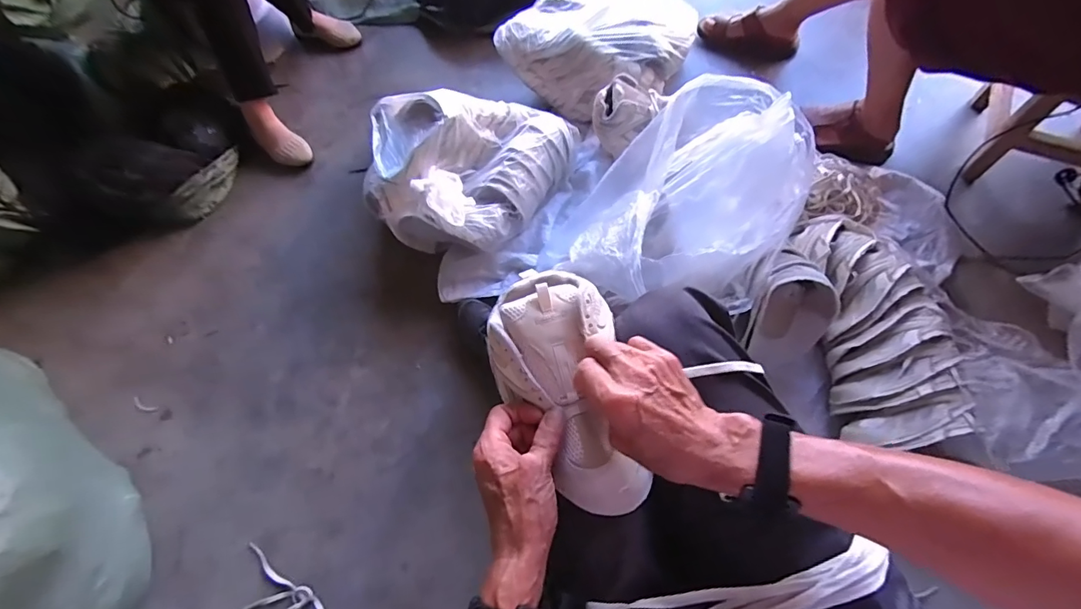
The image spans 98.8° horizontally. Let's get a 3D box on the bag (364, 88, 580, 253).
[{"bbox_3d":[-0.166,-0.304,1.035,0.434,0.220,0.371,8,66,9],"label":"bag"}]

